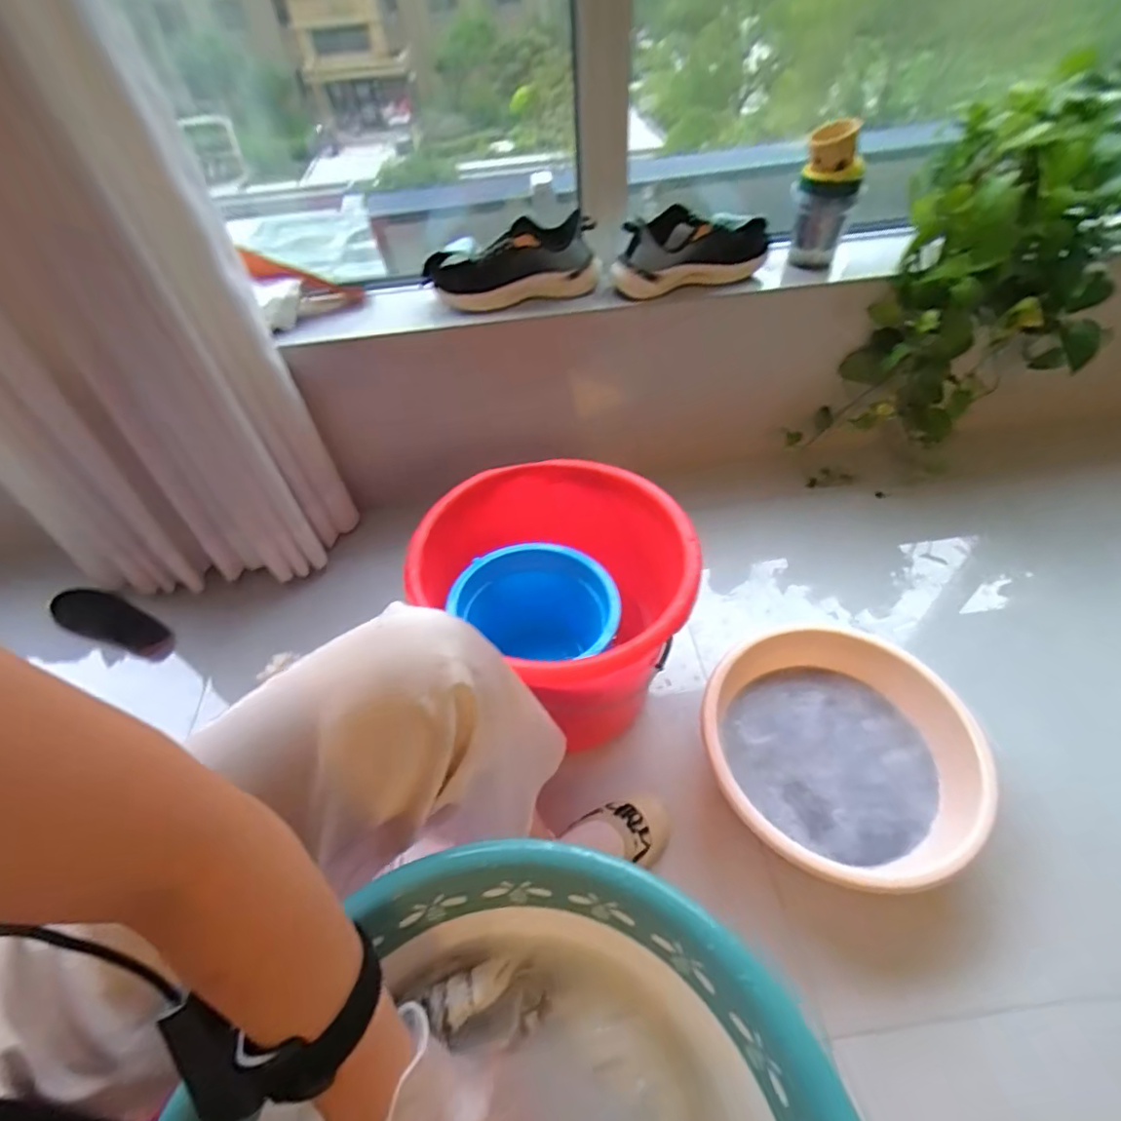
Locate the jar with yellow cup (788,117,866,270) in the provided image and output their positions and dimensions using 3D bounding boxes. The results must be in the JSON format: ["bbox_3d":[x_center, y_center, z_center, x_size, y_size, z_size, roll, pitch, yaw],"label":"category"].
[{"bbox_3d":[0.434,-0.589,0.928,0.088,0.202,0.081,16,51,18],"label":"jar with yellow cup"}]

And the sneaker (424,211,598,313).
[{"bbox_3d":[-0.076,-0.482,0.923,0.272,0.107,0.086,-13,49,-7],"label":"sneaker"}]

